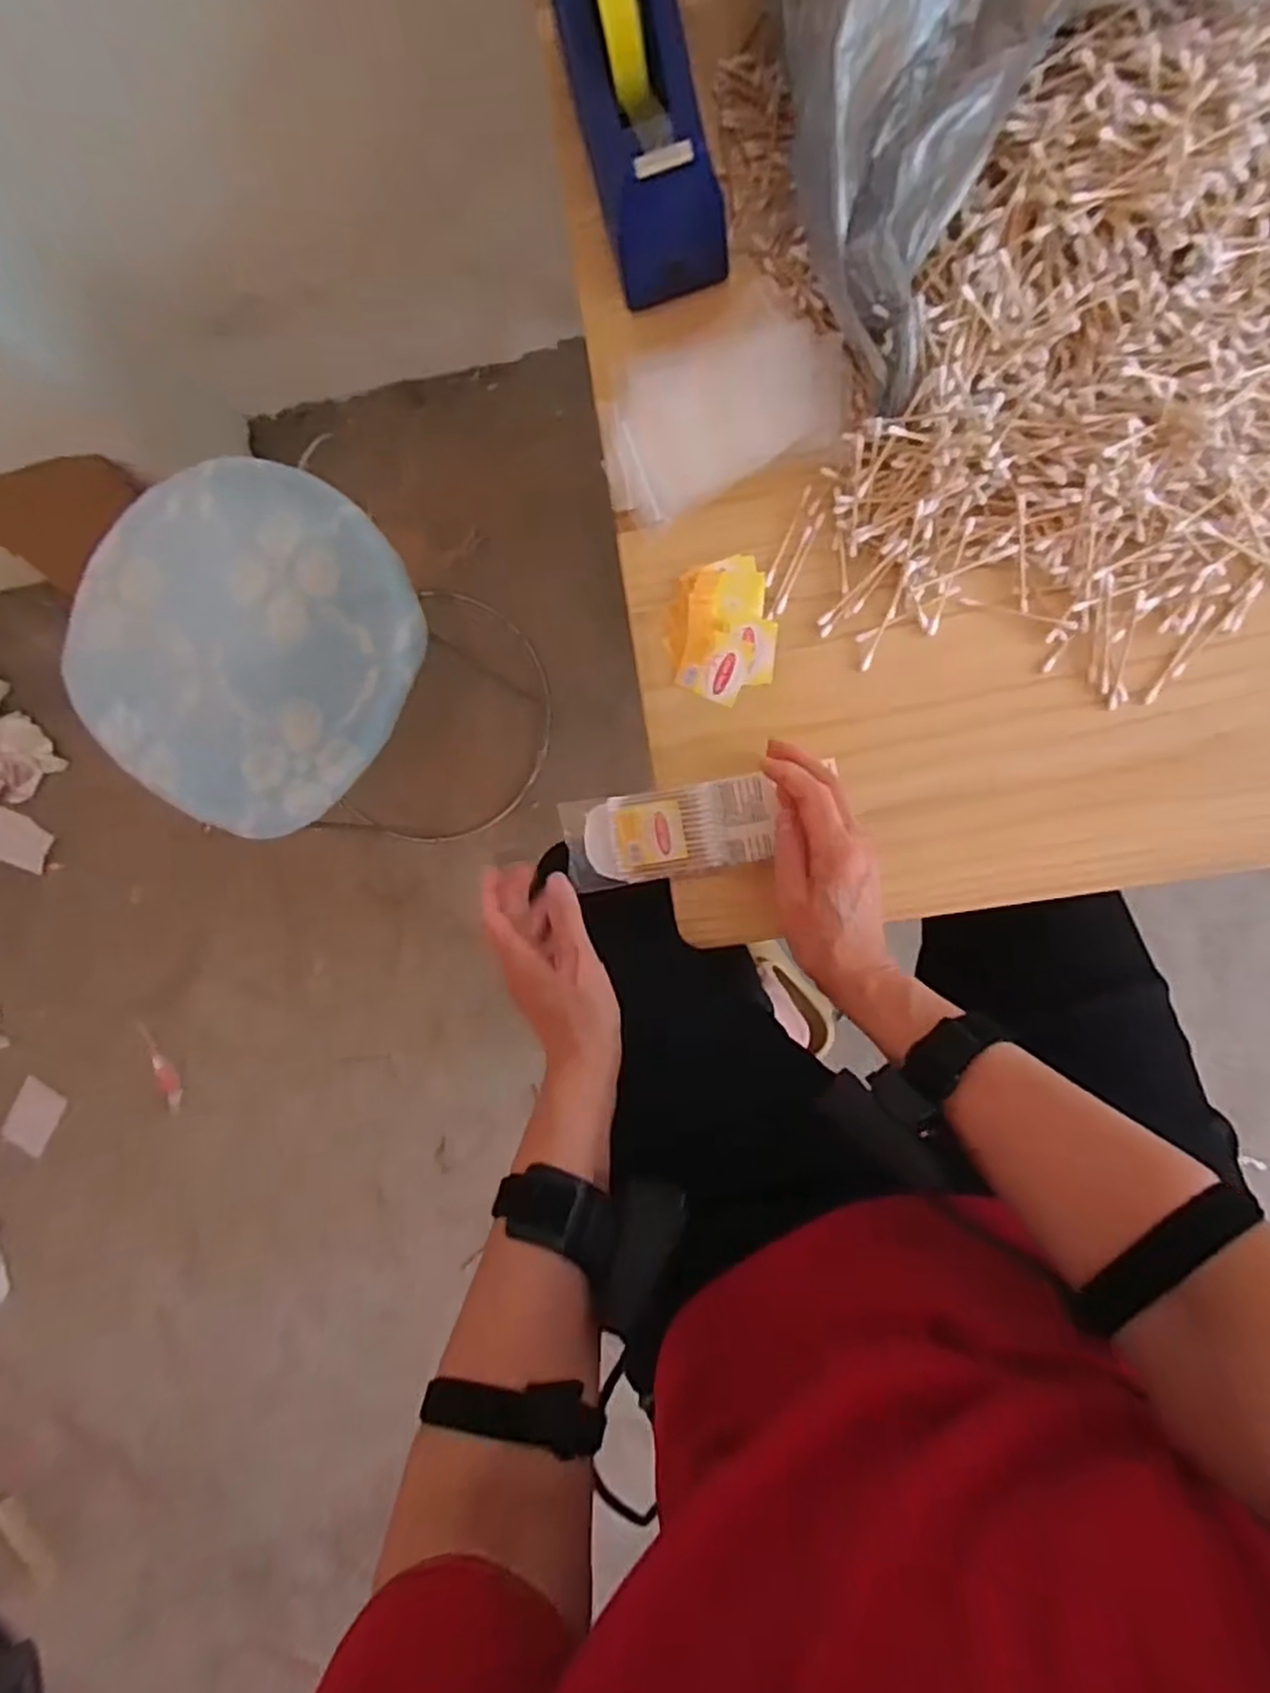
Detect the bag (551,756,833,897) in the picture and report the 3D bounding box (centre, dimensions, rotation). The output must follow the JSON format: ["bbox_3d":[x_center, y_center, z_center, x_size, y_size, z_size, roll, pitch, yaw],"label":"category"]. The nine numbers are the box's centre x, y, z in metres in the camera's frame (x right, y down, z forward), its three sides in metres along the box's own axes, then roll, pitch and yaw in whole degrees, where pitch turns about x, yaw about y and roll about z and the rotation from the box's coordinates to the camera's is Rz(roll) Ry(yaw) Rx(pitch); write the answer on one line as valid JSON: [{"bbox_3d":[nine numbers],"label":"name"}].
[{"bbox_3d":[0.022,-0.009,0.506,0.139,0.012,0.059,-10,92,7],"label":"bag"}]

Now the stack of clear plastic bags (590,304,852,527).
[{"bbox_3d":[0.052,-0.290,0.496,0.161,0.018,0.102,-25,87,8],"label":"stack of clear plastic bags"}]

